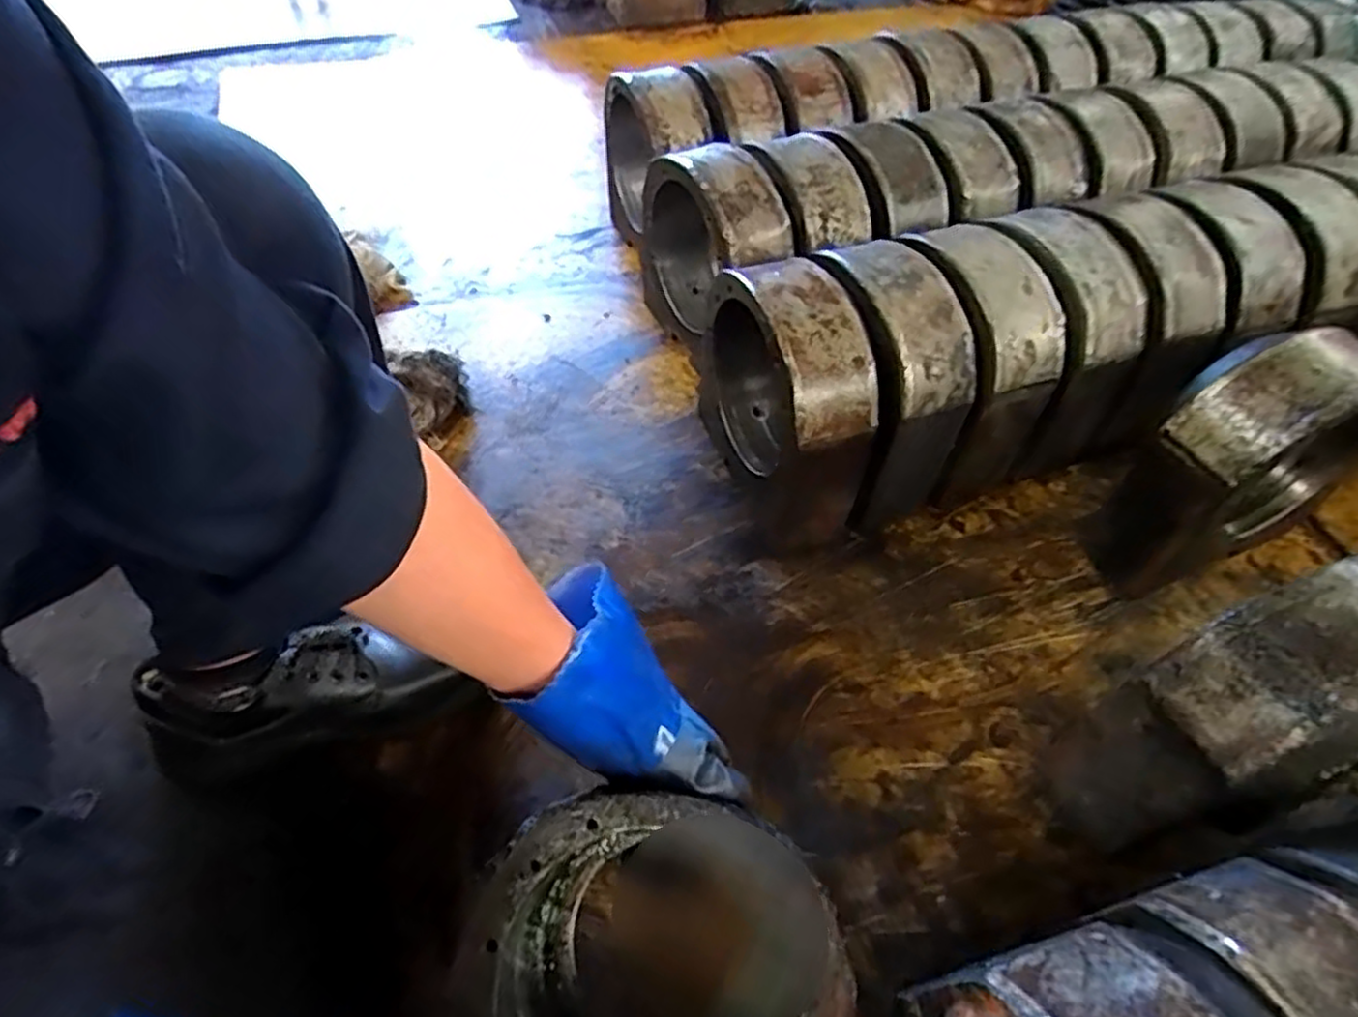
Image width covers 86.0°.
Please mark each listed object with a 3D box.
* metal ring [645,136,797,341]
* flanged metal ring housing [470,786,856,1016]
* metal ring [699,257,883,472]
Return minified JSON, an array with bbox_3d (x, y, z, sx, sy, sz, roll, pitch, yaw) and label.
[{"bbox_3d":[0.040,-0.299,0.829,0.104,0.188,0.203,-14,53,-13],"label":"metal ring"},{"bbox_3d":[-0.012,0.280,0.447,0.220,0.096,0.196,13,75,9],"label":"flanged metal ring housing"},{"bbox_3d":[0.098,-0.123,0.726,0.094,0.230,0.236,-18,54,-14],"label":"metal ring"}]

